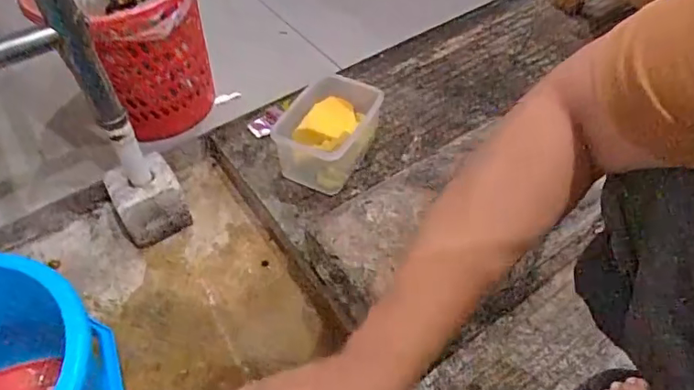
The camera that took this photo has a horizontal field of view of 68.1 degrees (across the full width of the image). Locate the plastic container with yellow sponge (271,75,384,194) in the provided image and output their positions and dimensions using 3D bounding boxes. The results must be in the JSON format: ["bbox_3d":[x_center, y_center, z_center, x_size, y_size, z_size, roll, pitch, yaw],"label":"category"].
[{"bbox_3d":[-0.031,-0.109,0.846,0.129,0.109,0.172,18,53,15],"label":"plastic container with yellow sponge"}]

